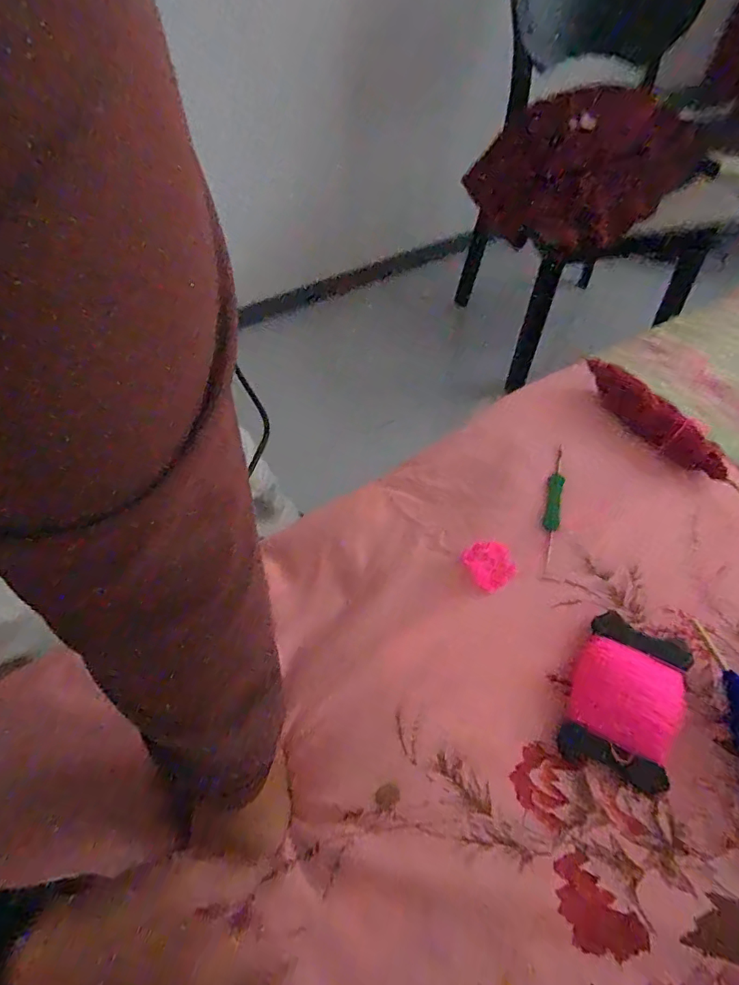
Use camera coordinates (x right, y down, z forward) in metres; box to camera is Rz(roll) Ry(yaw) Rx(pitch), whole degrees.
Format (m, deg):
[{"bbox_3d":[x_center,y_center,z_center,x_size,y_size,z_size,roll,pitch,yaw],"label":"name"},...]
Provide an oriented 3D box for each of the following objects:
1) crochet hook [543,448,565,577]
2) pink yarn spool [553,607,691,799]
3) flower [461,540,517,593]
[{"bbox_3d":[0.186,0.014,0.506,0.014,0.016,0.140,13,58,9],"label":"crochet hook"},{"bbox_3d":[0.211,0.164,0.409,0.079,0.017,0.124,23,60,16],"label":"pink yarn spool"},{"bbox_3d":[0.114,0.069,0.474,0.037,0.020,0.046,-25,60,-14],"label":"flower"}]

